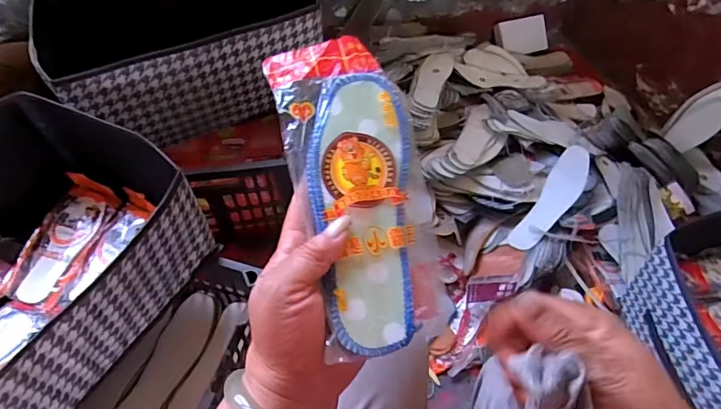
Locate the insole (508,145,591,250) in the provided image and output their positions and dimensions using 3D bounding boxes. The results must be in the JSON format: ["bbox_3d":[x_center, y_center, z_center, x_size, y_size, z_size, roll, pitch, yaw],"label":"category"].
[{"bbox_3d":[0.361,-0.008,0.871,0.064,0.037,0.219,34,88,21],"label":"insole"}]

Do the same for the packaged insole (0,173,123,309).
[{"bbox_3d":[-0.427,0.049,0.665,0.089,0.026,0.190,15,58,11],"label":"packaged insole"}]

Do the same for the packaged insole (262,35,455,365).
[{"bbox_3d":[0.000,-0.012,0.300,0.077,0.022,0.202,-15,81,-8],"label":"packaged insole"}]

